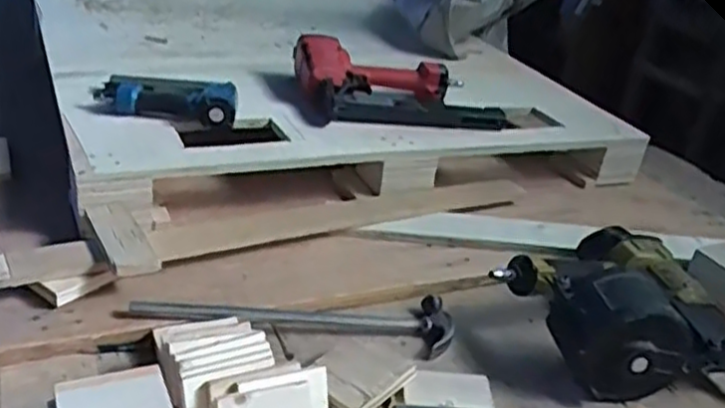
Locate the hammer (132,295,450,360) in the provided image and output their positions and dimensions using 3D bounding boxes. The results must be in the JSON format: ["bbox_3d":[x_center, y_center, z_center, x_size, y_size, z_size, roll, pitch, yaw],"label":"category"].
[{"bbox_3d":[-0.072,0.133,0.828,0.364,0.039,0.090,-1,28,-13],"label":"hammer"}]

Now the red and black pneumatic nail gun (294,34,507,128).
[{"bbox_3d":[0.055,-0.194,1.245,0.313,0.105,0.239,-4,30,-21],"label":"red and black pneumatic nail gun"}]

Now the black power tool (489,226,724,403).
[{"bbox_3d":[0.293,0.117,0.861,0.240,0.122,0.250,-5,31,-23],"label":"black power tool"}]

